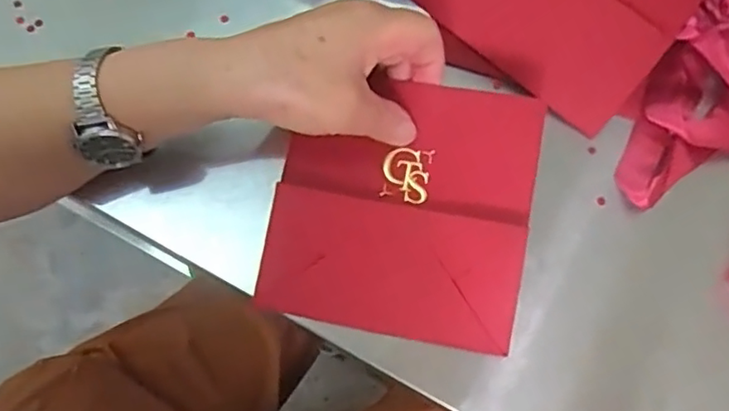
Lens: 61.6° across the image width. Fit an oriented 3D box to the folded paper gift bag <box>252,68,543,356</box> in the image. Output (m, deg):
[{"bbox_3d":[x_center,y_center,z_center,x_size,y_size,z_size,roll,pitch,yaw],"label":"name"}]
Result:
[{"bbox_3d":[0.020,0.000,0.339,0.136,0.016,0.139,10,84,6],"label":"folded paper gift bag"}]

